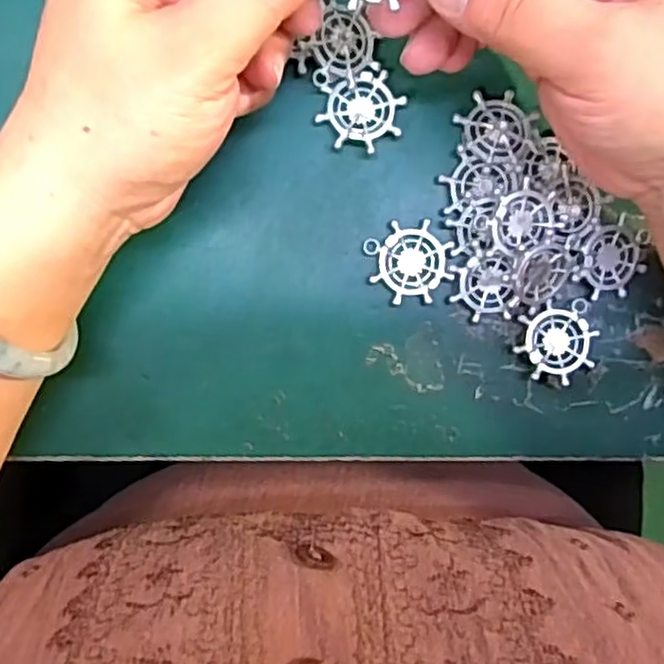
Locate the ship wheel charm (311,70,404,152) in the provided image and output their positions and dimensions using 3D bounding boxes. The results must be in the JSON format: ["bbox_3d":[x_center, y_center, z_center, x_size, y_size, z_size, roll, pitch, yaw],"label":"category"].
[{"bbox_3d":[0.011,-0.083,0.261,0.031,0.009,0.028,-8,86,-3],"label":"ship wheel charm"}]

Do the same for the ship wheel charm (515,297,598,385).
[{"bbox_3d":[0.088,0.003,0.274,0.030,0.008,0.032,9,93,-4],"label":"ship wheel charm"}]

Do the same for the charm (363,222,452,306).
[{"bbox_3d":[0.030,-0.027,0.268,0.032,0.004,0.030,-4,95,-4],"label":"charm"}]

